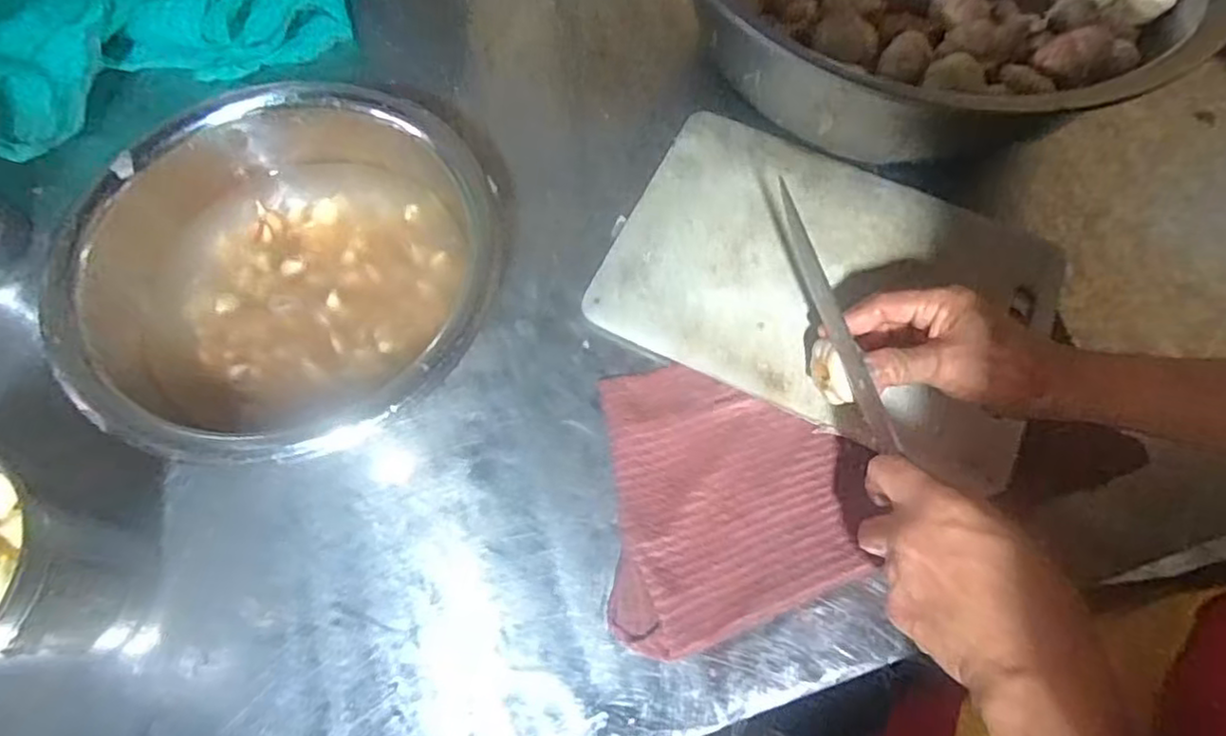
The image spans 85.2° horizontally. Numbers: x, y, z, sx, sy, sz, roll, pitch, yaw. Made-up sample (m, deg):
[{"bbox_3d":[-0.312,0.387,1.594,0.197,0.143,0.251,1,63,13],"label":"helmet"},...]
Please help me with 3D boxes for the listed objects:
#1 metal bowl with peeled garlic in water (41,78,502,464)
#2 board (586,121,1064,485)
[{"bbox_3d":[-0.238,-0.063,0.497,0.257,0.103,0.284,14,68,5],"label":"metal bowl with peeled garlic in water"},{"bbox_3d":[0.175,-0.073,0.541,0.336,0.023,0.236,25,70,10],"label":"board"}]

